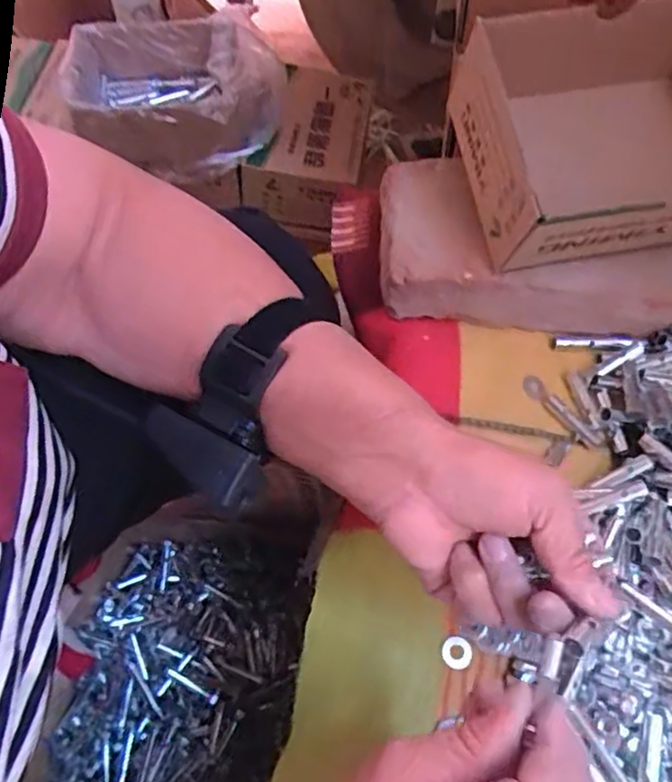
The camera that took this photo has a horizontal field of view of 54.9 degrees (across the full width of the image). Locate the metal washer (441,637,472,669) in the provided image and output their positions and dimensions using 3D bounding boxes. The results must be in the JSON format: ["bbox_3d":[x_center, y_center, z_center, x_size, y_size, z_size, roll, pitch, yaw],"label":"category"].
[{"bbox_3d":[0.068,0.148,0.365,0.017,0.004,0.017,2,61,-4],"label":"metal washer"}]

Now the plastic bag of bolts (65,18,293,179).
[{"bbox_3d":[-0.171,-0.316,0.686,0.205,0.086,0.128,12,63,5],"label":"plastic bag of bolts"}]

